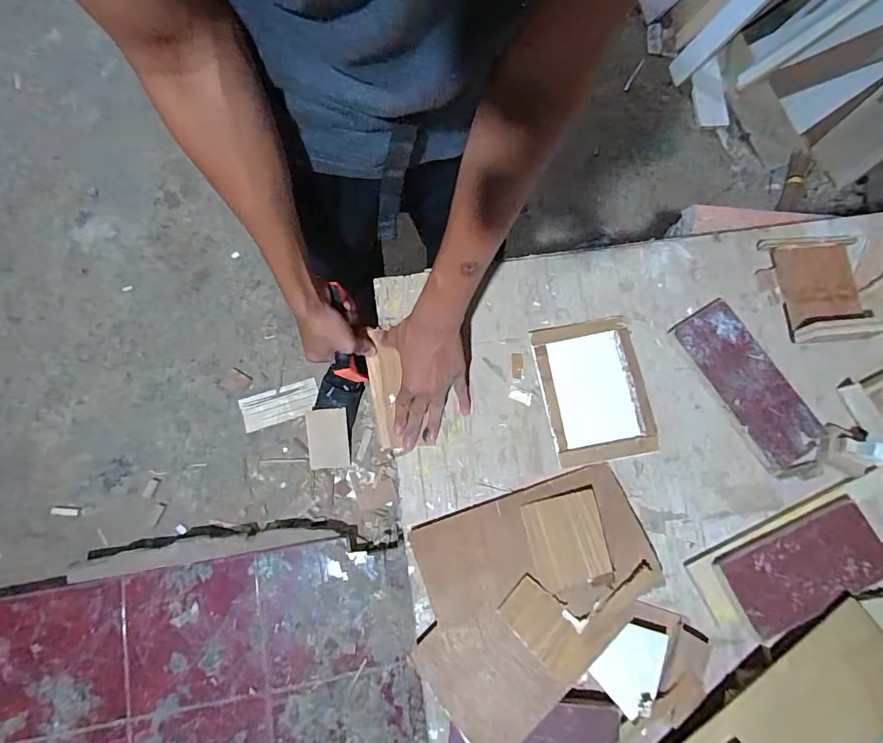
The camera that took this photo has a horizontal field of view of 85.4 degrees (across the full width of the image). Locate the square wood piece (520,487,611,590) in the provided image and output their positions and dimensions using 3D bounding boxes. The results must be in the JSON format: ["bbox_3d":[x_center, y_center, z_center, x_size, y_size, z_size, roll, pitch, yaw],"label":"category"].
[{"bbox_3d":[0.149,0.201,0.577,0.089,0.004,0.100,-11,67,3],"label":"square wood piece"}]

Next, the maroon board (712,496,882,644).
[{"bbox_3d":[0.433,0.234,0.568,0.188,0.023,0.096,-23,79,-7],"label":"maroon board"}]

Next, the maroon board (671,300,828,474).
[{"bbox_3d":[0.405,0.011,0.635,0.085,0.023,0.218,-30,80,-9],"label":"maroon board"}]

